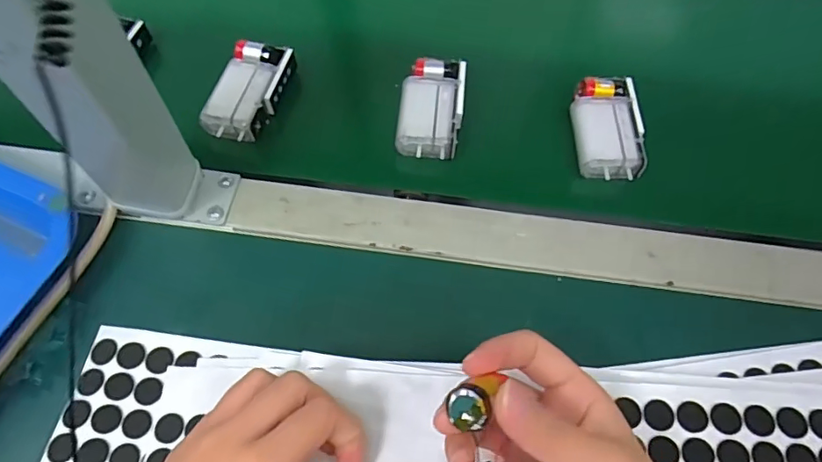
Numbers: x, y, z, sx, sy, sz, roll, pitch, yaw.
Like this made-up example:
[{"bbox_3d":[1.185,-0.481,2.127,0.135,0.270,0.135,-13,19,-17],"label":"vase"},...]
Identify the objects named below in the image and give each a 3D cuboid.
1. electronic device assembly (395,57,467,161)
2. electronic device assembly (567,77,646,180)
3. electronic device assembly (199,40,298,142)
[{"bbox_3d":[0.015,-0.088,0.366,0.043,0.025,0.071,6,63,1],"label":"electronic device assembly"},{"bbox_3d":[0.137,-0.073,0.363,0.047,0.024,0.074,1,62,-1],"label":"electronic device assembly"},{"bbox_3d":[-0.117,-0.102,0.372,0.040,0.025,0.078,16,63,7],"label":"electronic device assembly"}]

